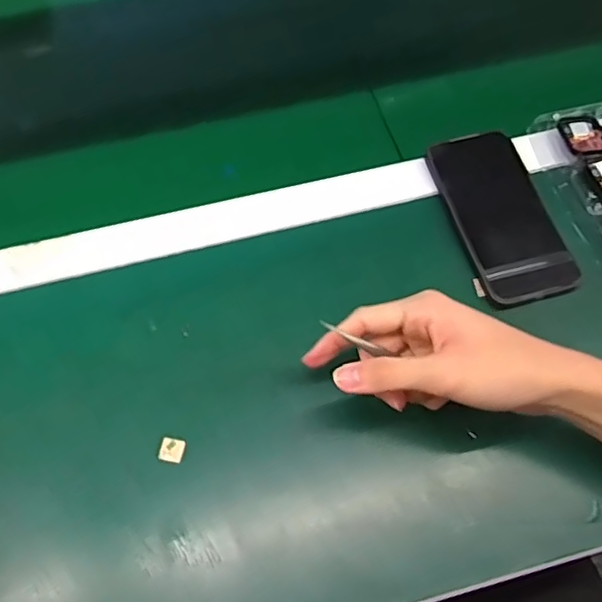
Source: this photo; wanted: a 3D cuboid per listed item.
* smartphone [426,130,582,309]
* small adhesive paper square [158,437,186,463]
[{"bbox_3d":[0.168,-0.073,0.506,0.081,0.013,0.156,-14,68,-6],"label":"smartphone"},{"bbox_3d":[-0.092,0.106,0.431,0.016,0.004,0.016,11,62,6],"label":"small adhesive paper square"}]

